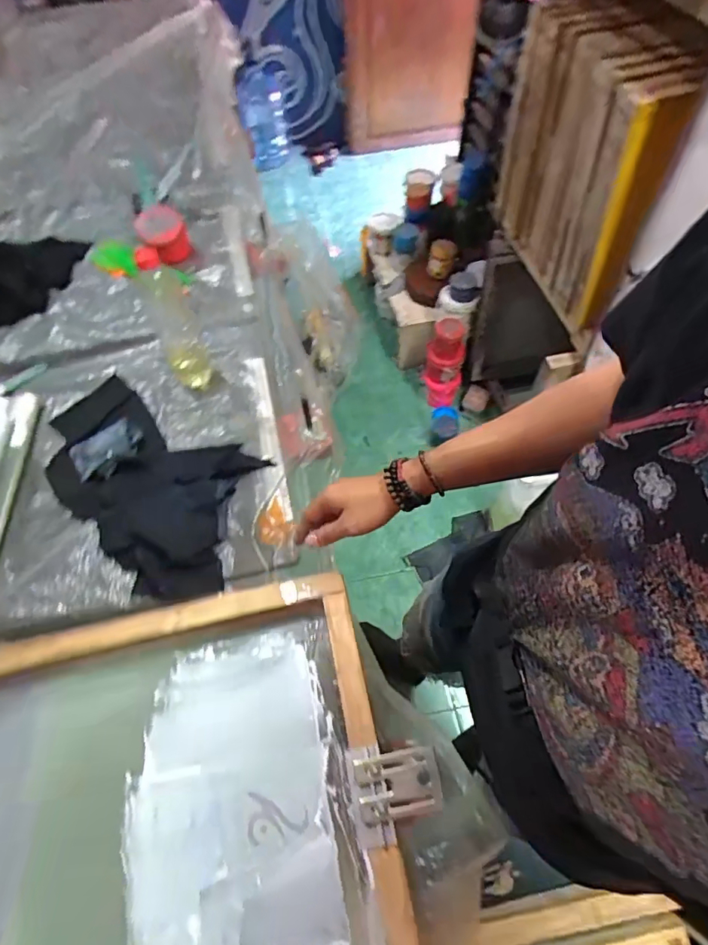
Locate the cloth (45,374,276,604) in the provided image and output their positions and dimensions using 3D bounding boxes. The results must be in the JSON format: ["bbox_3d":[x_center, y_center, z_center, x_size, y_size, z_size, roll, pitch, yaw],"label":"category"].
[{"bbox_3d":[-0.327,0.006,0.739,0.429,0.046,0.236,29,64,19],"label":"cloth"}]

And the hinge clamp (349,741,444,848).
[{"bbox_3d":[0.040,0.305,0.466,0.082,0.028,0.079,-4,59,0],"label":"hinge clamp"}]

